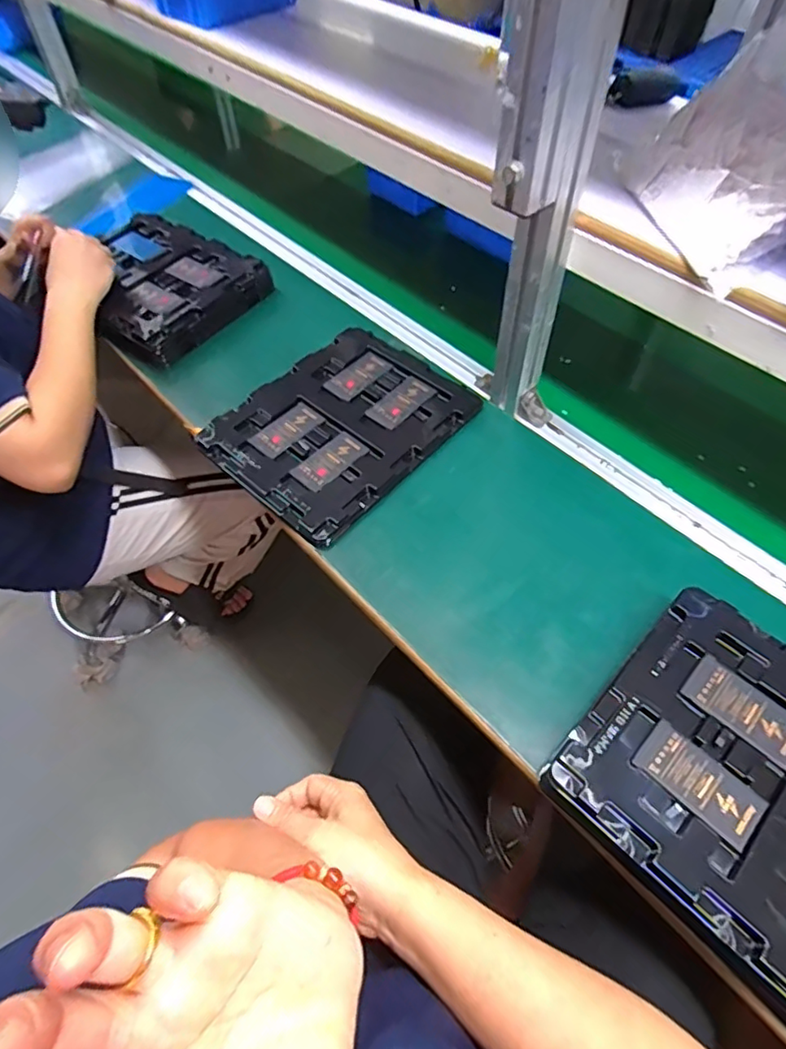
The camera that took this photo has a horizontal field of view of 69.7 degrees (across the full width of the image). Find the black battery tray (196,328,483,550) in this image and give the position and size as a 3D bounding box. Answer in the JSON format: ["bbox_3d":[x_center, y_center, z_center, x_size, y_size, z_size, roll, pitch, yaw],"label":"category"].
[{"bbox_3d":[-0.062,-0.122,0.677,0.218,0.017,0.275,37,63,22],"label":"black battery tray"}]

